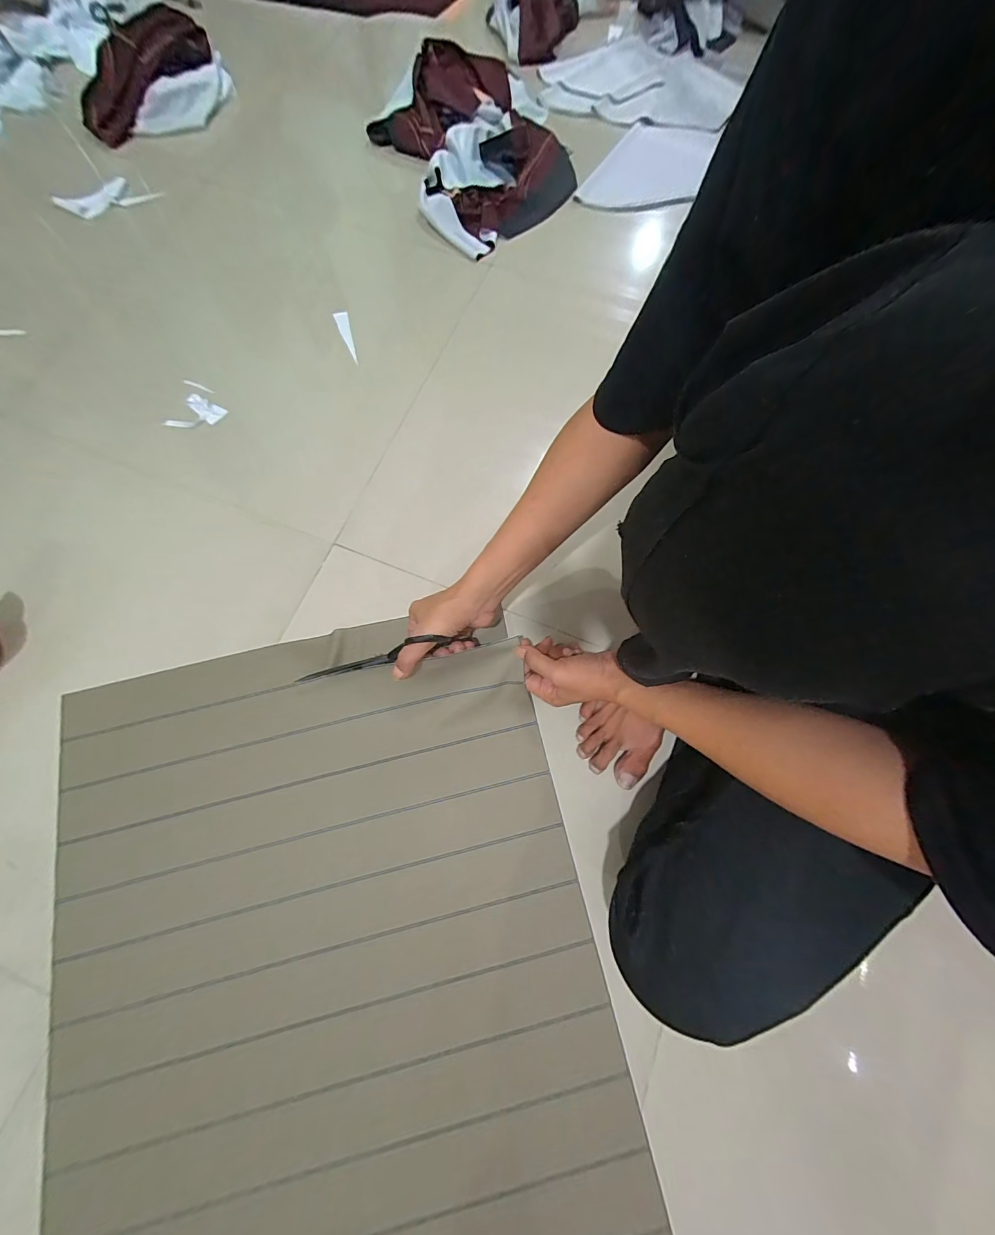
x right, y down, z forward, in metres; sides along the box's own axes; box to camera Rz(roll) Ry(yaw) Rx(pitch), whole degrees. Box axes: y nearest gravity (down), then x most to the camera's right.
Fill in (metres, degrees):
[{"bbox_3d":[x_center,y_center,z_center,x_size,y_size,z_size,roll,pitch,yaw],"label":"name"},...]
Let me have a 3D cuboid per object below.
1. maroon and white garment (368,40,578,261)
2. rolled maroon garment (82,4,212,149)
[{"bbox_3d":[-0.036,-0.943,0.822,0.349,0.063,0.437,-29,75,-8],"label":"maroon and white garment"},{"bbox_3d":[-0.679,-1.032,0.786,0.277,0.087,0.062,-38,78,5],"label":"rolled maroon garment"}]

